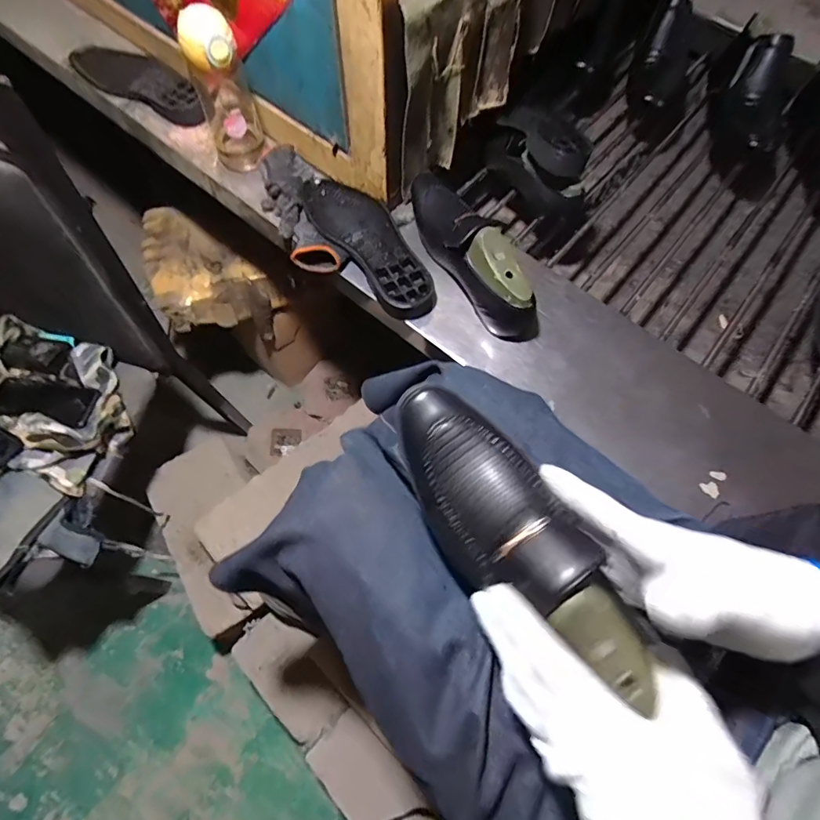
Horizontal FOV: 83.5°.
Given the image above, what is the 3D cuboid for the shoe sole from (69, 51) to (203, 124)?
[{"bbox_3d":[-0.457,-0.555,0.773,0.304,0.034,0.083,36,73,14],"label":"shoe sole"}]

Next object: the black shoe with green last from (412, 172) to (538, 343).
[{"bbox_3d":[0.081,-0.222,0.617,0.081,0.095,0.273,-29,71,-10],"label":"black shoe with green last"}]

